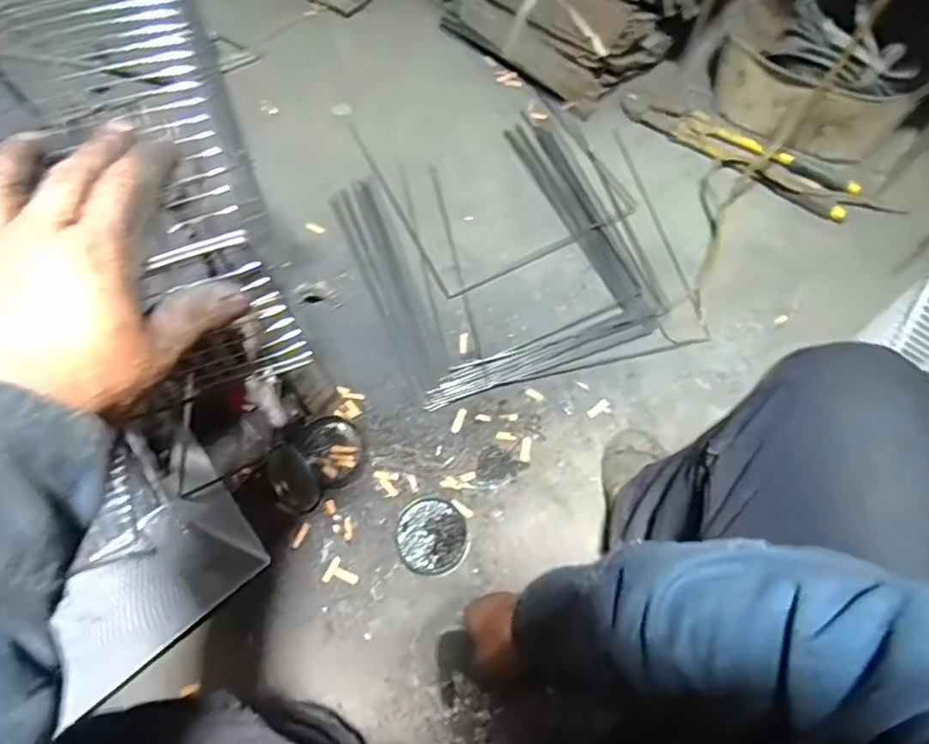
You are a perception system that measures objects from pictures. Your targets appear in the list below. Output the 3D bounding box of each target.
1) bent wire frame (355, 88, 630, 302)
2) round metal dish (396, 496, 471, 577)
[{"bbox_3d":[0.043,-0.363,1.060,0.366,0.016,0.406,-27,72,-6],"label":"bent wire frame"},{"bbox_3d":[-0.043,0.222,0.808,0.092,0.038,0.099,-1,67,2],"label":"round metal dish"}]

